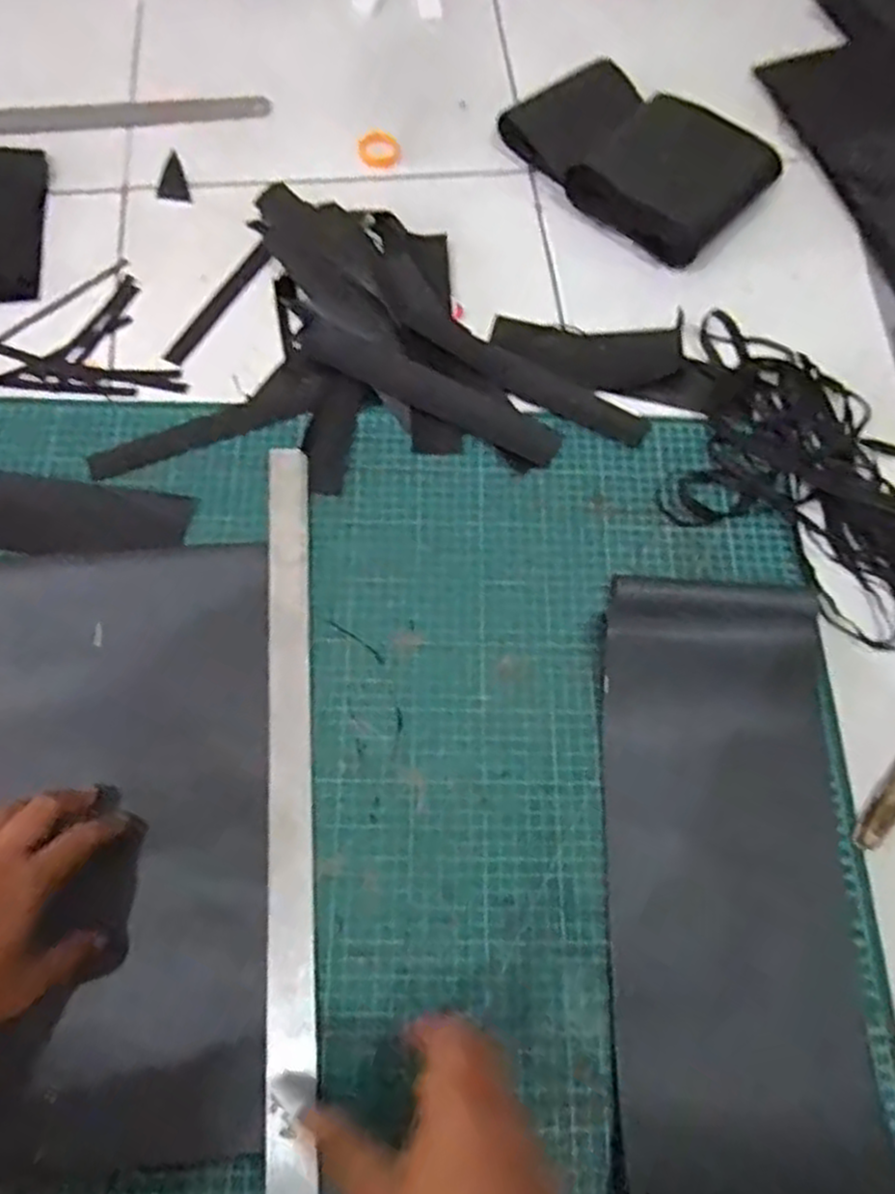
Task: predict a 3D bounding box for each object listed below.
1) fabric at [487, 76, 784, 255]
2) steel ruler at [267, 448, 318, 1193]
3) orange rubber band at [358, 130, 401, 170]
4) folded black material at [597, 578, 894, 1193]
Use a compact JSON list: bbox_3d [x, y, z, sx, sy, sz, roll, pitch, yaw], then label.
[{"bbox_3d":[0.216,-0.396,0.716,0.142,0.044,0.170,38,71,13],"label":"fabric"},{"bbox_3d":[-0.105,0.129,0.513,0.030,0.009,0.518,-4,68,-4],"label":"steel ruler"},{"bbox_3d":[-0.068,-0.451,0.758,0.041,0.009,0.044,1,68,-2],"label":"orange rubber band"},{"bbox_3d":[0.188,0.182,0.490,0.169,0.028,0.403,1,68,-2],"label":"folded black material"}]

